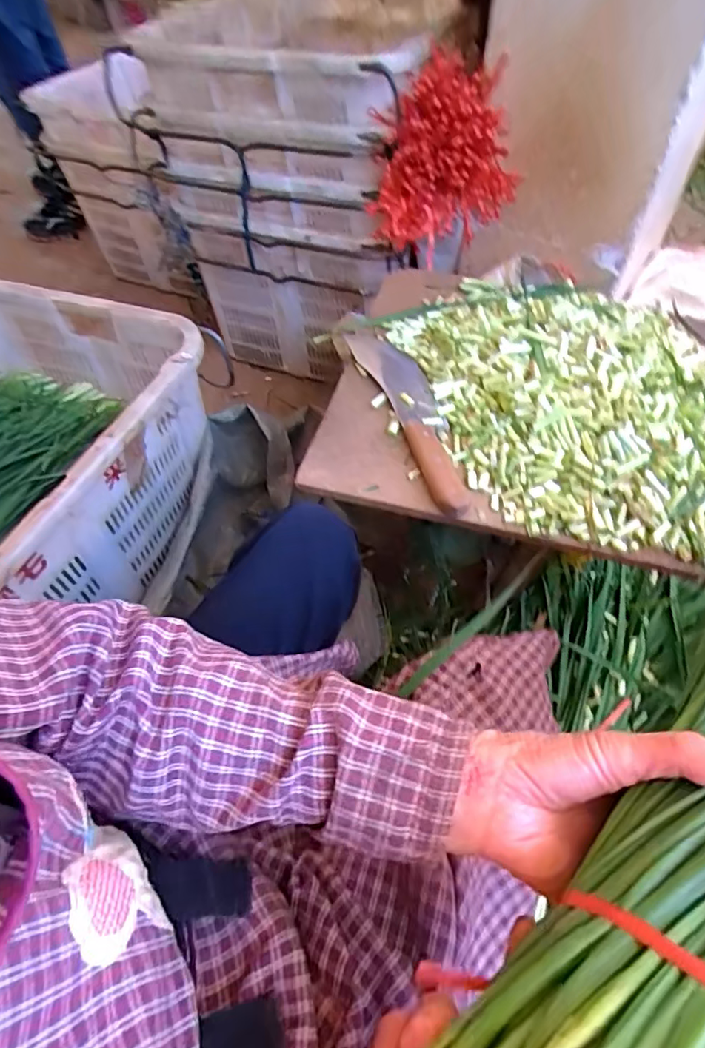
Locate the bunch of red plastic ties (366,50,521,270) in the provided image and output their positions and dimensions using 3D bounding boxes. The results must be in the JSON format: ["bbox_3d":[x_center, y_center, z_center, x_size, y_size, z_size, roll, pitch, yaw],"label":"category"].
[{"bbox_3d":[0.141,-0.542,0.838,0.211,0.208,0.186,8,55,9],"label":"bunch of red plastic ties"}]

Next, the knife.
[{"bbox_3d":[0.074,-0.138,0.654,0.066,0.018,0.331,-18,55,-9],"label":"knife"}]

